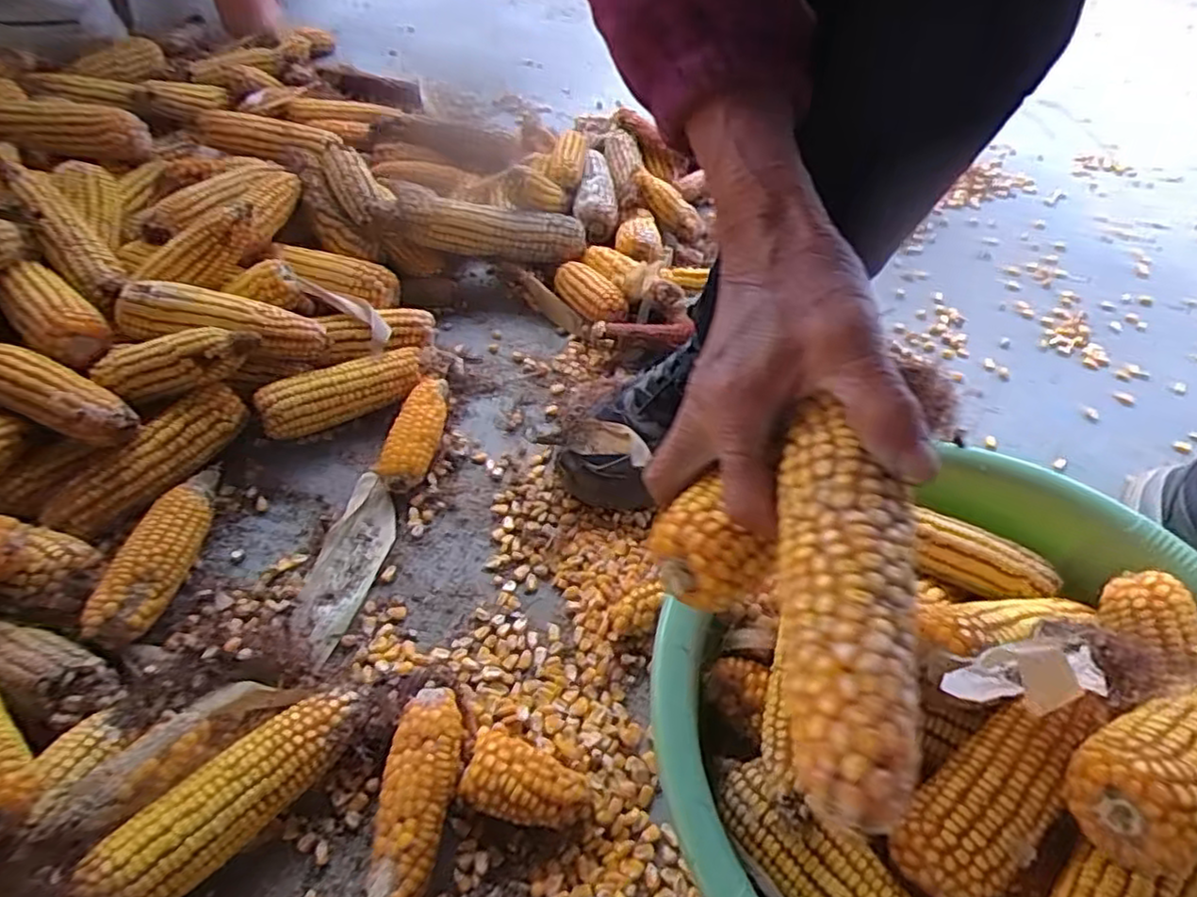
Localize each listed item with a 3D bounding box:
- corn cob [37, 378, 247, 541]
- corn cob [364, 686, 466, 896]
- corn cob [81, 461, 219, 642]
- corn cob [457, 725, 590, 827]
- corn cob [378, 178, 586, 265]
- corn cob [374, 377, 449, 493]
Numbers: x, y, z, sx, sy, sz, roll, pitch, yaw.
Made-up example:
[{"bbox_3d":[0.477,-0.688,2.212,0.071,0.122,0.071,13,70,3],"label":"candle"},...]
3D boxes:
[{"bbox_3d":[-0.322,0.005,0.501,0.042,0.038,0.142,28,54,17],"label":"corn cob"},{"bbox_3d":[-0.102,0.195,0.394,0.039,0.038,0.111,8,51,1],"label":"corn cob"},{"bbox_3d":[-0.292,0.067,0.472,0.033,0.044,0.134,5,51,-2],"label":"corn cob"},{"bbox_3d":[-0.043,0.192,0.401,0.069,0.037,0.046,24,53,13],"label":"corn cob"},{"bbox_3d":[-0.111,-0.217,0.694,0.197,0.050,0.038,4,49,-23],"label":"corn cob"},{"bbox_3d":[-0.145,-0.013,0.566,0.038,0.033,0.115,7,51,0],"label":"corn cob"}]

